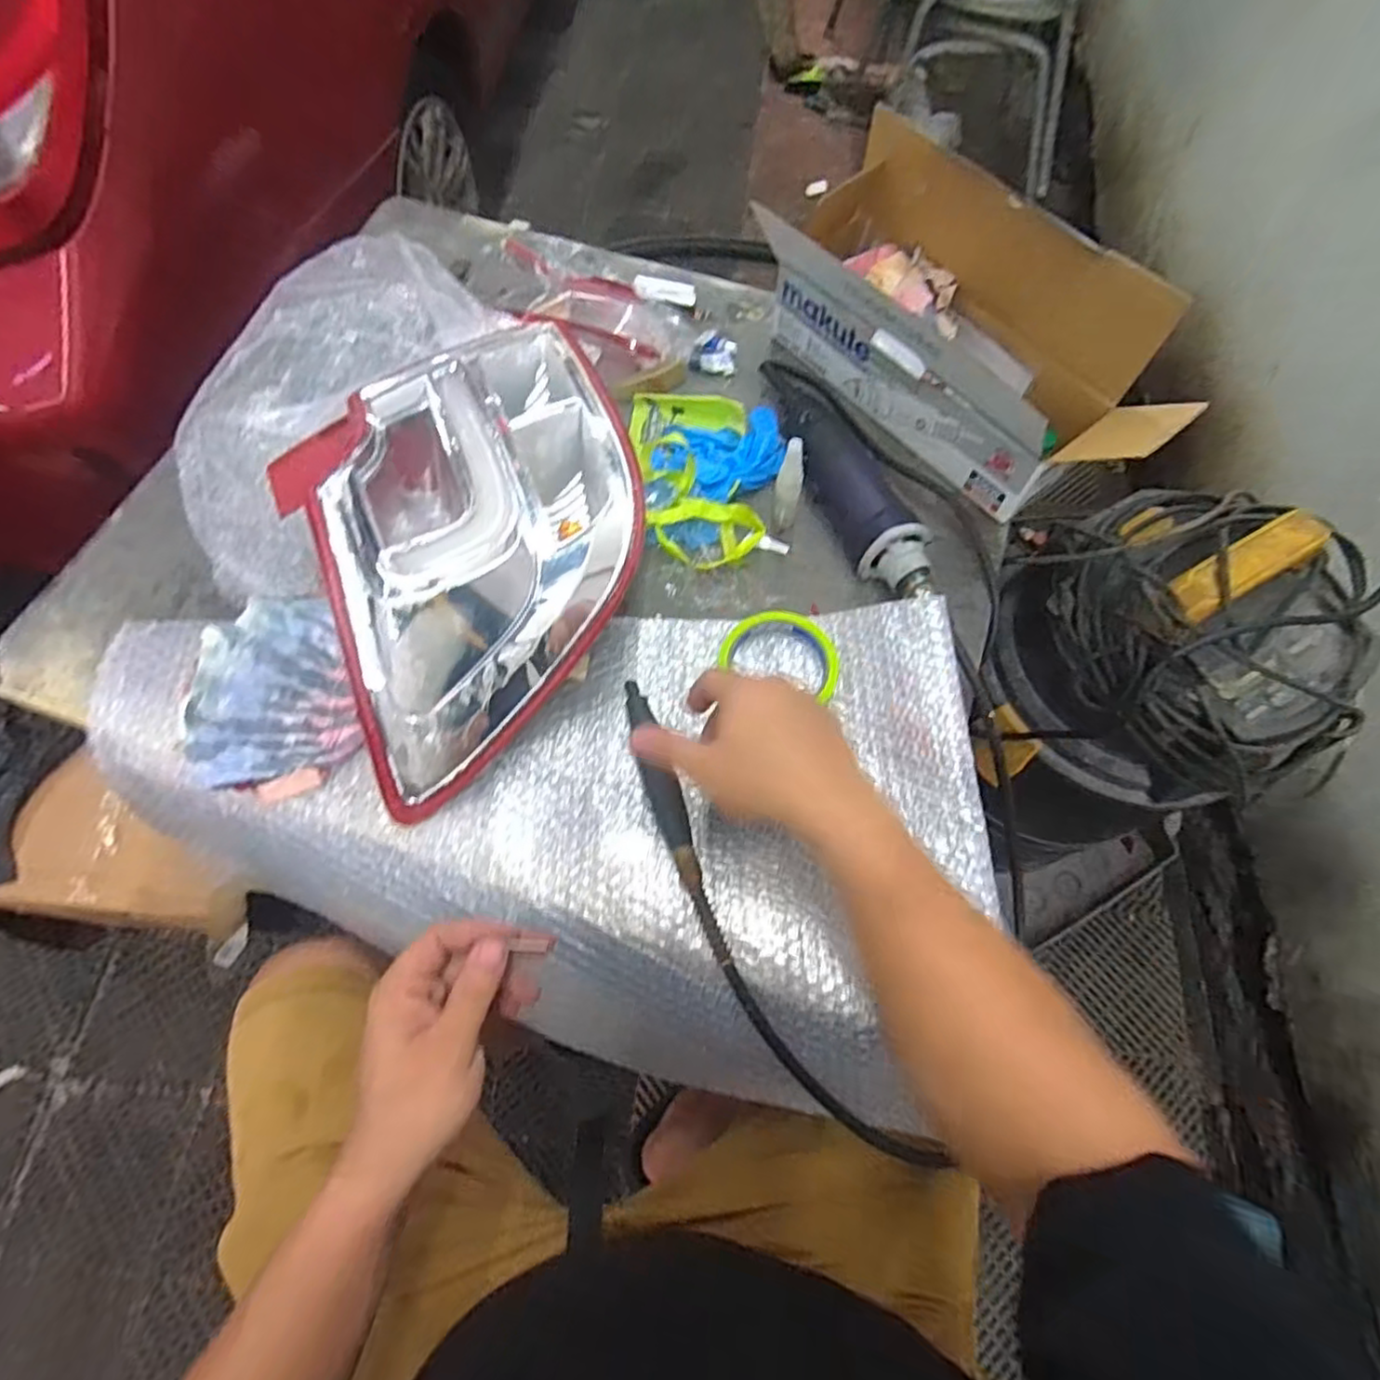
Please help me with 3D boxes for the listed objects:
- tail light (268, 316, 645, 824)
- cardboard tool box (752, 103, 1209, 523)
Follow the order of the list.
[{"bbox_3d":[-0.166,-0.126,0.544,0.254,0.129,0.369,-19,68,-9],"label":"tail light"},{"bbox_3d":[0.223,-0.310,0.615,0.142,0.173,0.364,-37,72,-15],"label":"cardboard tool box"}]

